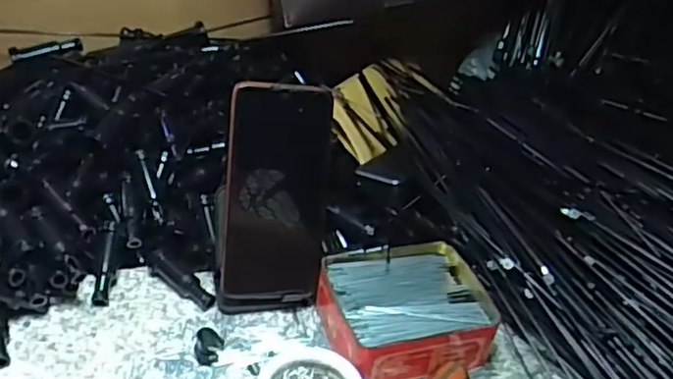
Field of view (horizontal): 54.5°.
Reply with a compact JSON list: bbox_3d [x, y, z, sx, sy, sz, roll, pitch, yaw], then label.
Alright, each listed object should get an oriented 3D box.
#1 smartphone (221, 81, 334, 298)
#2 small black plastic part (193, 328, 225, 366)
[{"bbox_3d":[-0.045,0.004,0.509,0.079,0.166,0.010,1,12,-19],"label":"smartphone"},{"bbox_3d":[-0.094,0.116,0.484,0.020,0.020,0.017,-12,39,-25],"label":"small black plastic part"}]

